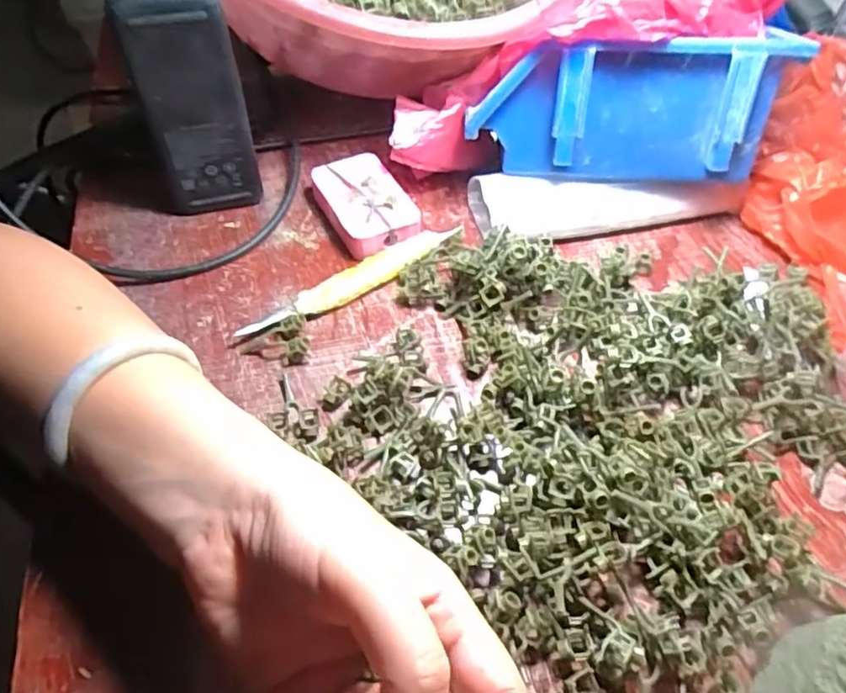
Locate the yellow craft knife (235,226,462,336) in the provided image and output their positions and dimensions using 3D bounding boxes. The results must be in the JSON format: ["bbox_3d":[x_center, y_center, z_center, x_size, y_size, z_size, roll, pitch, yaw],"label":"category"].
[{"bbox_3d":[-0.037,-0.040,0.357,0.142,0.011,0.018,-29,59,-21],"label":"yellow craft knife"}]

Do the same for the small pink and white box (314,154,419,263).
[{"bbox_3d":[-0.037,-0.089,0.387,0.049,0.018,0.075,-23,57,-17],"label":"small pink and white box"}]

